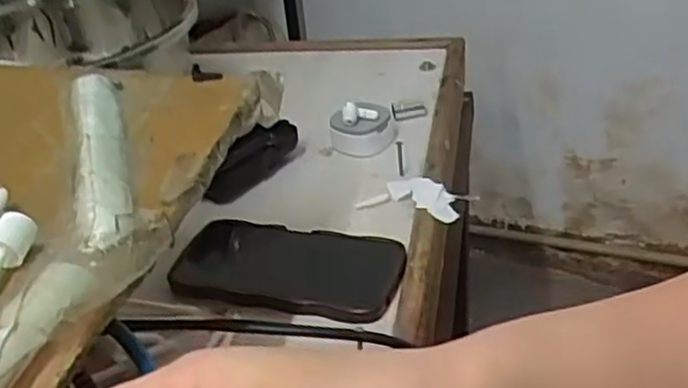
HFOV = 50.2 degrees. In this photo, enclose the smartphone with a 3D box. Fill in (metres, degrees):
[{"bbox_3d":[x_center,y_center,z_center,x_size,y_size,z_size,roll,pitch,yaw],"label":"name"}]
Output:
[{"bbox_3d":[-0.041,0.051,0.546,0.166,0.012,0.082,6,36,18],"label":"smartphone"}]

